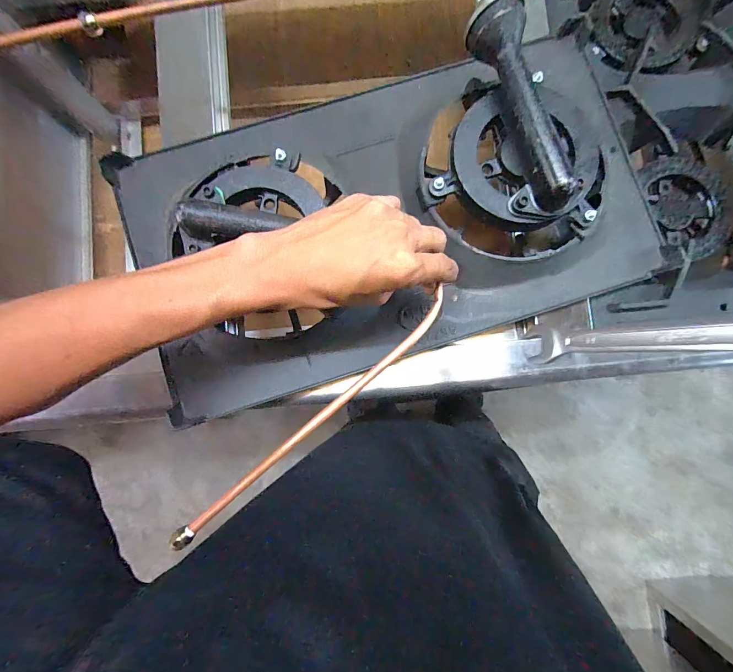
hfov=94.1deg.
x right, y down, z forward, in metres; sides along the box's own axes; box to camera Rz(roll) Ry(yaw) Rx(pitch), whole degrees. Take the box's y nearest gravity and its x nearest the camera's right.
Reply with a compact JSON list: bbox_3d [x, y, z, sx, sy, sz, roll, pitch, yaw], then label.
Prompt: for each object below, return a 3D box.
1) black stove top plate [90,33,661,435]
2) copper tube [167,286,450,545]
[{"bbox_3d":[0.022,-0.124,0.355,0.523,0.039,0.299,-17,85,-2],"label":"black stove top plate"},{"bbox_3d":[-0.038,0.061,0.269,0.279,0.007,0.018,-41,86,-5],"label":"copper tube"}]

